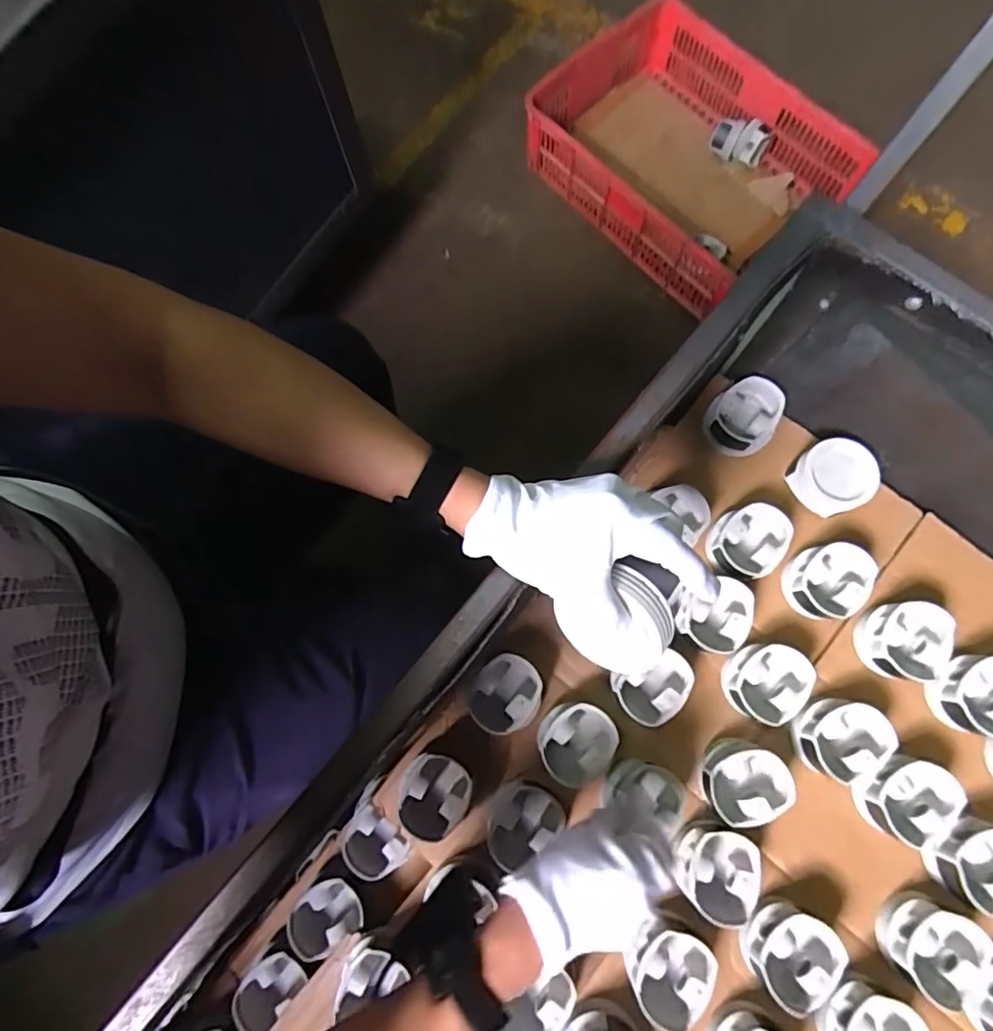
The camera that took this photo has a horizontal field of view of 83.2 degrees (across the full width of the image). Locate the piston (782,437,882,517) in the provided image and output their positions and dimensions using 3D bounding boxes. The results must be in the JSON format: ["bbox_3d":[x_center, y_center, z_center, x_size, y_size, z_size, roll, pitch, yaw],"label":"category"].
[{"bbox_3d":[0.366,-0.041,0.608,0.077,0.040,0.077,0,90,19],"label":"piston"}]

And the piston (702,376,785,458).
[{"bbox_3d":[0.284,-0.110,0.639,0.081,0.042,0.074,0,77,2],"label":"piston"}]

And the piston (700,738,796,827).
[{"bbox_3d":[0.246,0.265,0.558,0.081,0.047,0.073,-14,77,-2],"label":"piston"}]

